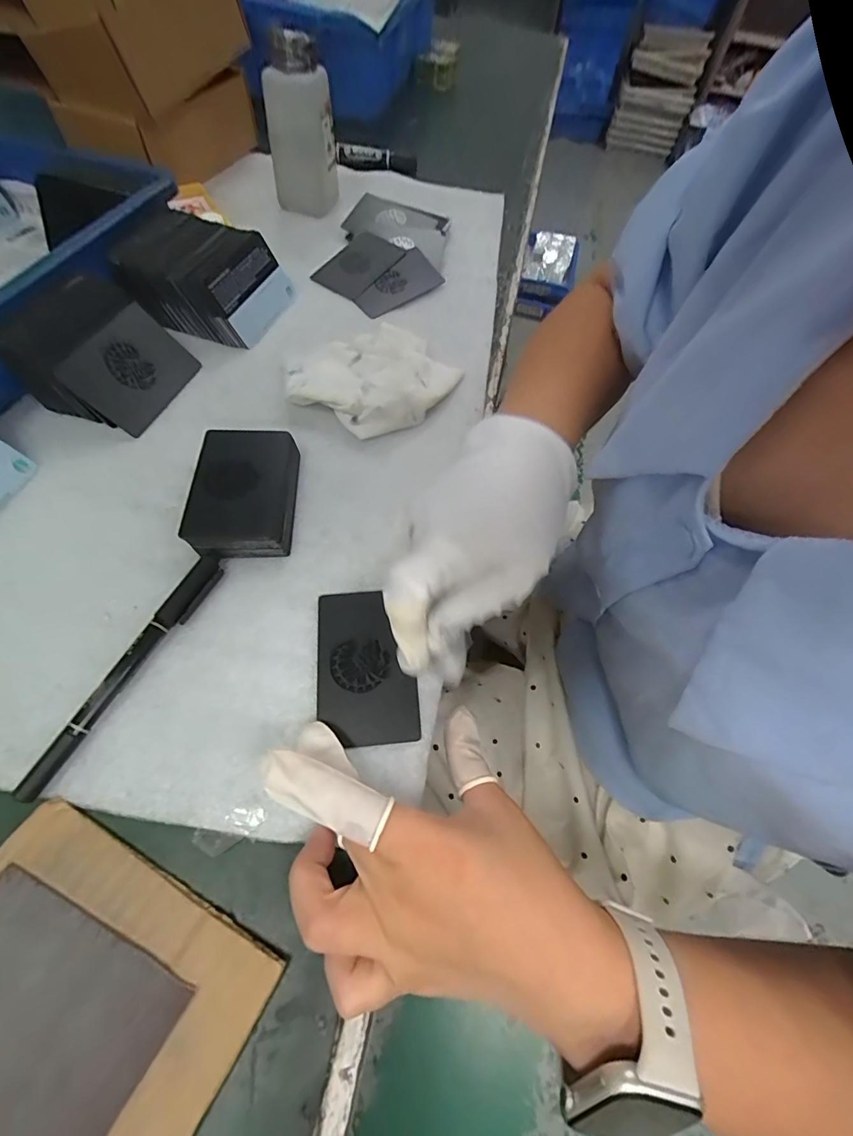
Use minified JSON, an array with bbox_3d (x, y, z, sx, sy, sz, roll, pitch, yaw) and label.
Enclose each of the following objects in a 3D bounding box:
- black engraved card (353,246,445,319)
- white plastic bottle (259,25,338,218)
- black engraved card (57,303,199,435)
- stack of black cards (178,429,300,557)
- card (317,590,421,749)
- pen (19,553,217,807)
[{"bbox_3d":[-0.028,-0.271,0.434,0.093,0.004,0.055,-38,73,-17],"label":"black engraved card"},{"bbox_3d":[-0.120,-0.414,0.436,0.061,0.127,0.057,-5,60,-8],"label":"white plastic bottle"},{"bbox_3d":[-0.206,-0.142,0.323,0.008,0.056,0.084,-7,49,45],"label":"black engraved card"},{"bbox_3d":[-0.114,-0.049,0.290,0.059,0.023,0.087,1,59,-4],"label":"stack of black cards"},{"bbox_3d":[-0.034,0.052,0.251,0.051,0.004,0.084,-5,64,-3],"label":"card"},{"bbox_3d":[-0.151,0.051,0.237,0.016,0.010,0.135,21,60,8],"label":"pen"}]

